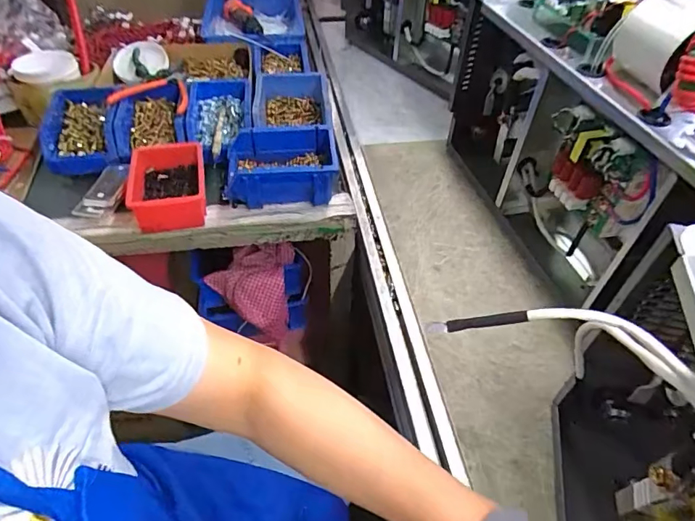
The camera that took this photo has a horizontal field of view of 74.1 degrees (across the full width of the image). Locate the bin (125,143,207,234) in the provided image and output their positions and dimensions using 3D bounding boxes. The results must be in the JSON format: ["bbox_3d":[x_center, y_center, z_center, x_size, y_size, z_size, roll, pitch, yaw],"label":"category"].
[{"bbox_3d":[-0.257,-0.104,0.657,0.104,0.055,0.144,-10,47,-11],"label":"bin"}]

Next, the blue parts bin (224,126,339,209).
[{"bbox_3d":[-0.097,-0.135,0.674,0.159,0.073,0.103,-1,46,-2],"label":"blue parts bin"}]

